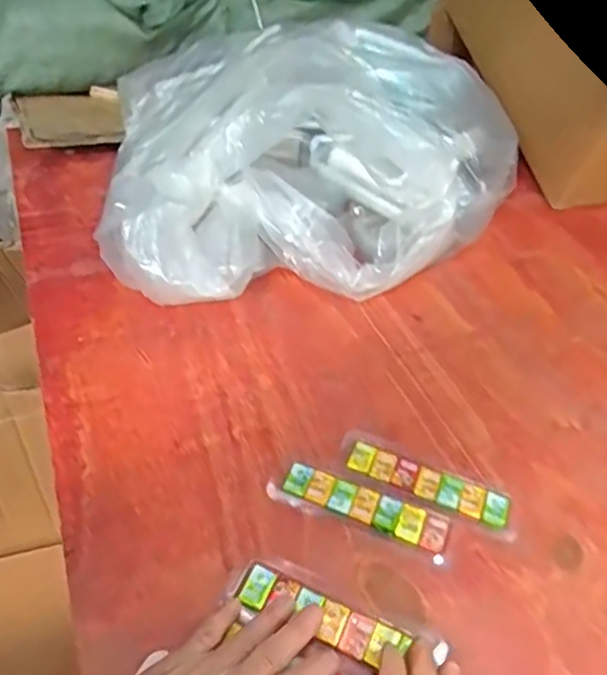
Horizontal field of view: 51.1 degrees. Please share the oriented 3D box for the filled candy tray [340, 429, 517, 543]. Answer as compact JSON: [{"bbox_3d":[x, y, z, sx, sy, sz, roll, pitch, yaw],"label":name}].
[{"bbox_3d":[0.091,0.107,0.471,0.133,0.010,0.036,22,47,17],"label":"filled candy tray"}]

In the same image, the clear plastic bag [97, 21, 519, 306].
[{"bbox_3d":[0.000,-0.212,0.681,0.424,0.157,0.353,-14,48,-19],"label":"clear plastic bag"}]

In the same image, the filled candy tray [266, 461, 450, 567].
[{"bbox_3d":[0.040,0.120,0.453,0.128,0.009,0.034,18,46,13],"label":"filled candy tray"}]

